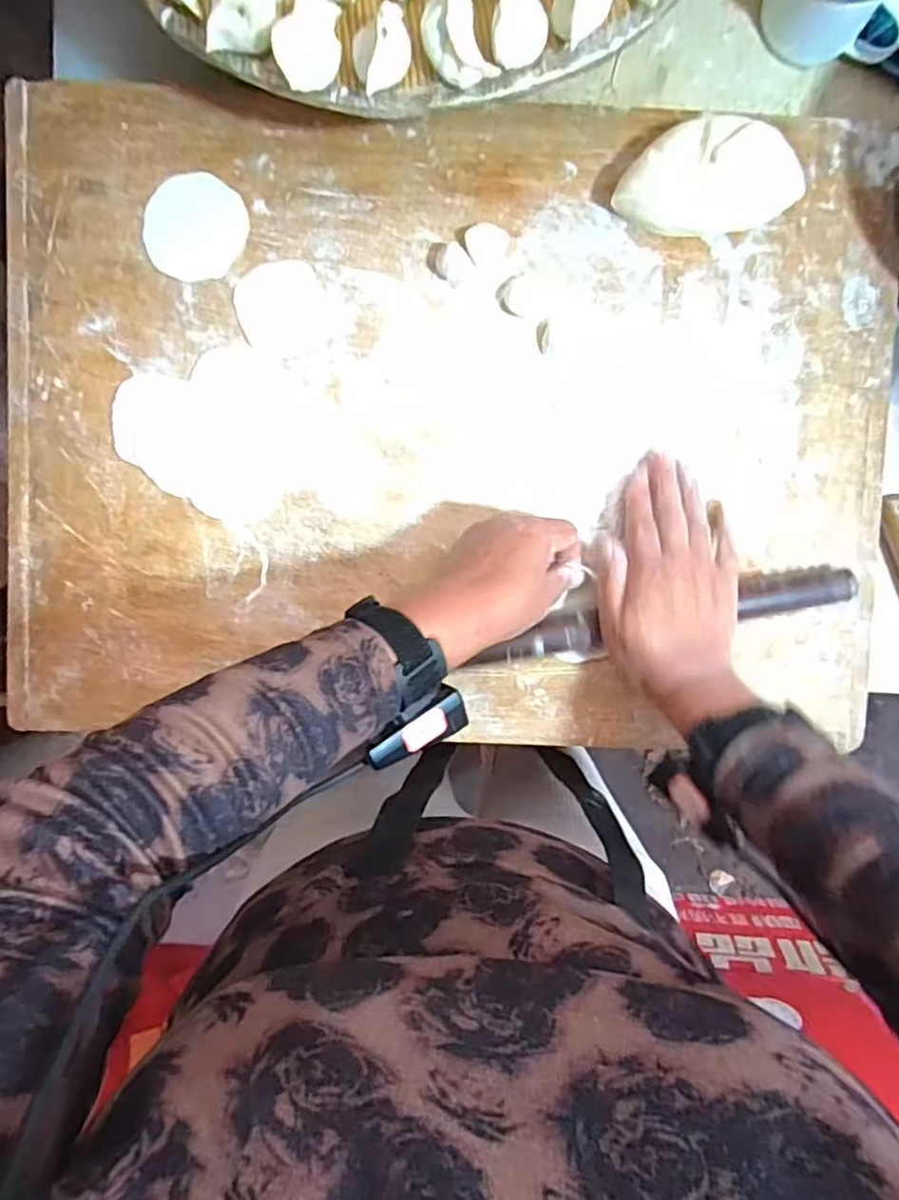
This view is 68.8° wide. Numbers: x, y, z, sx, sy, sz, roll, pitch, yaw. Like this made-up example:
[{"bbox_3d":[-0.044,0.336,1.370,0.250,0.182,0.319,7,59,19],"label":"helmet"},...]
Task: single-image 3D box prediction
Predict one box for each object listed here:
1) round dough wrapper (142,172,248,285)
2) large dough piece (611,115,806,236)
[{"bbox_3d":[-0.192,-0.281,0.494,0.074,0.004,0.077,0,93,-1],"label":"round dough wrapper"},{"bbox_3d":[0.189,-0.309,0.475,0.134,0.045,0.068,-2,98,0],"label":"large dough piece"}]

